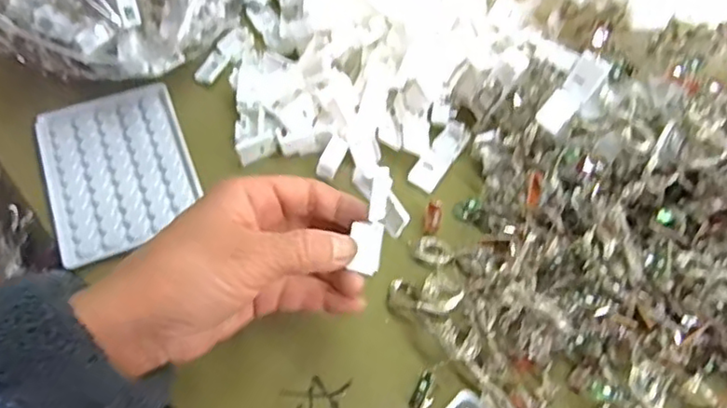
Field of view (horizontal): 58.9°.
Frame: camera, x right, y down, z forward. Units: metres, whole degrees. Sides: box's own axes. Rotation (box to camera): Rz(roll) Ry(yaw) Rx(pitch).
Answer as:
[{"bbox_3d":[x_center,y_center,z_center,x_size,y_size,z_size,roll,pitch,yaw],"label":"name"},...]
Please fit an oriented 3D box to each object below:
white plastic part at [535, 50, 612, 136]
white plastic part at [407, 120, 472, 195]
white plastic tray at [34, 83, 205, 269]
[{"bbox_3d":[0.131,-0.069,0.405,0.019,0.008,0.052,43,107,22],"label":"white plastic part"},{"bbox_3d":[0.054,-0.034,0.452,0.020,0.004,0.058,38,71,2],"label":"white plastic part"},{"bbox_3d":[-0.168,-0.026,0.443,0.094,0.005,0.127,-19,61,-13],"label":"white plastic tray"}]

